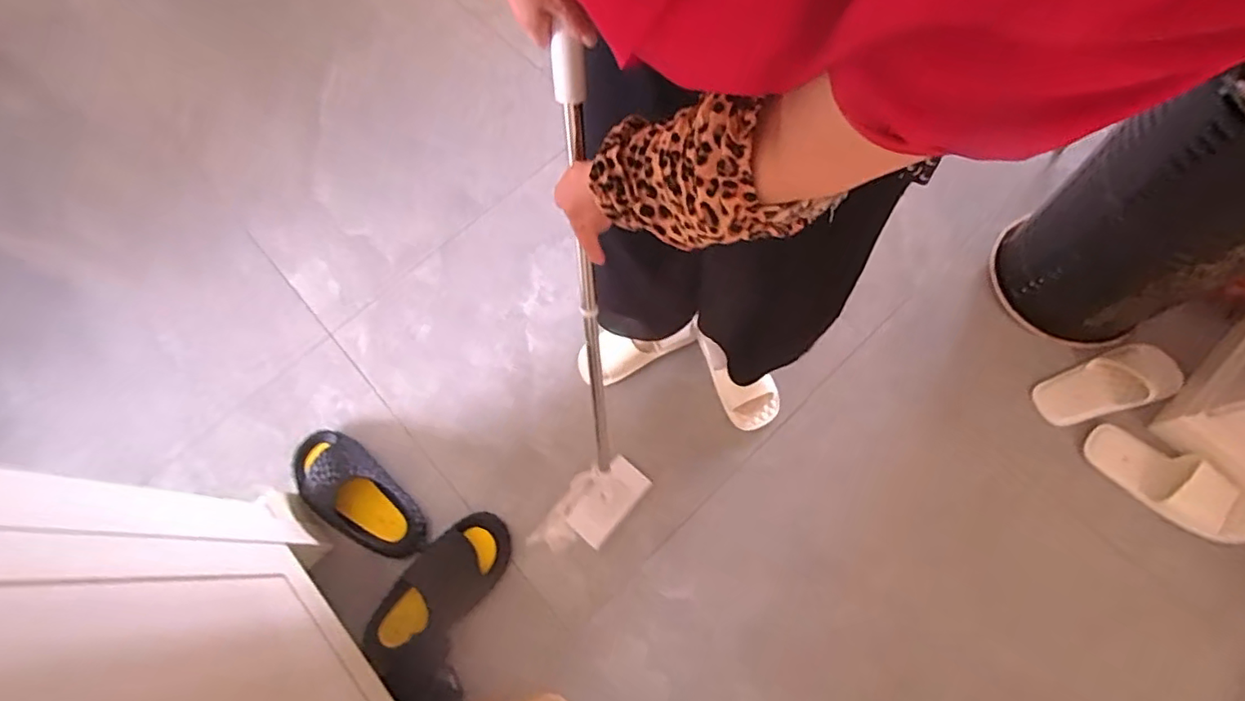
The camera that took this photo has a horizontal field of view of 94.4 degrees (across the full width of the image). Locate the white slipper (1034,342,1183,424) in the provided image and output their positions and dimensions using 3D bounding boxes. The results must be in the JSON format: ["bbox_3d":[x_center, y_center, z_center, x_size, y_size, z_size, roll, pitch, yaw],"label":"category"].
[{"bbox_3d":[0.931,0.065,1.118,0.255,0.079,0.114,-18,69,-2],"label":"white slipper"}]

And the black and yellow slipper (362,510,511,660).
[{"bbox_3d":[-0.321,0.415,1.014,0.279,0.068,0.140,-42,72,-8],"label":"black and yellow slipper"}]

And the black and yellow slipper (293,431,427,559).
[{"bbox_3d":[-0.496,0.282,1.088,0.338,0.060,0.140,30,78,15],"label":"black and yellow slipper"}]

